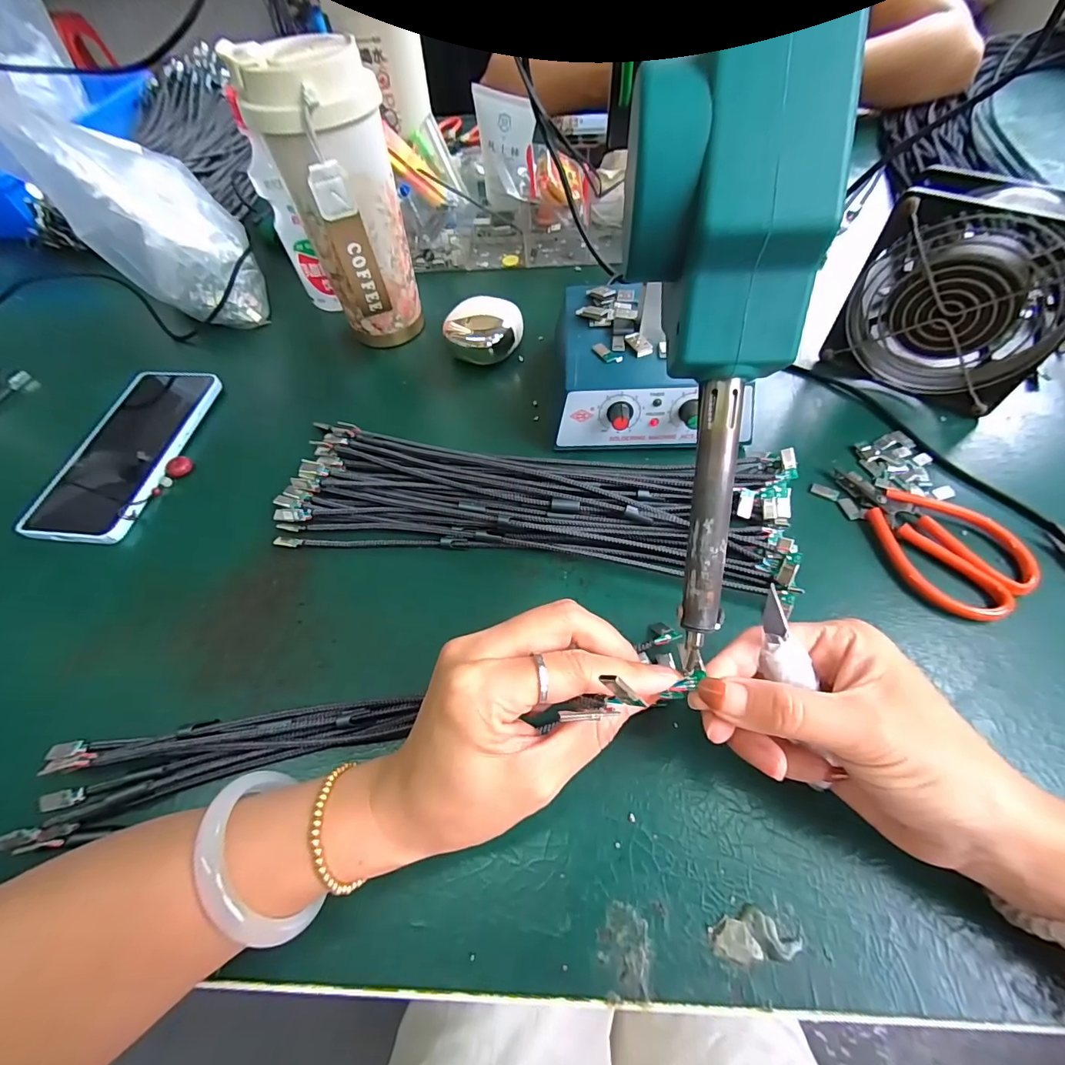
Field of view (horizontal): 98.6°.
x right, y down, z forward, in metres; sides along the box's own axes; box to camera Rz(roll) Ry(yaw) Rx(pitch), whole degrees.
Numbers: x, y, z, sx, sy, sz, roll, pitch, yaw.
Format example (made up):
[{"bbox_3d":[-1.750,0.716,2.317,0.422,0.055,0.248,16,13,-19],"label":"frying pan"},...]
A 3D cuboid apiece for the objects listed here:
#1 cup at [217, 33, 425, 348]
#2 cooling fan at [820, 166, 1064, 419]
[{"bbox_3d":[-0.133,-0.232,0.341,0.076,0.179,0.071,-2,59,3],"label":"cup"},{"bbox_3d":[0.282,-0.155,0.303,0.116,0.119,0.047,36,68,23],"label":"cooling fan"}]

